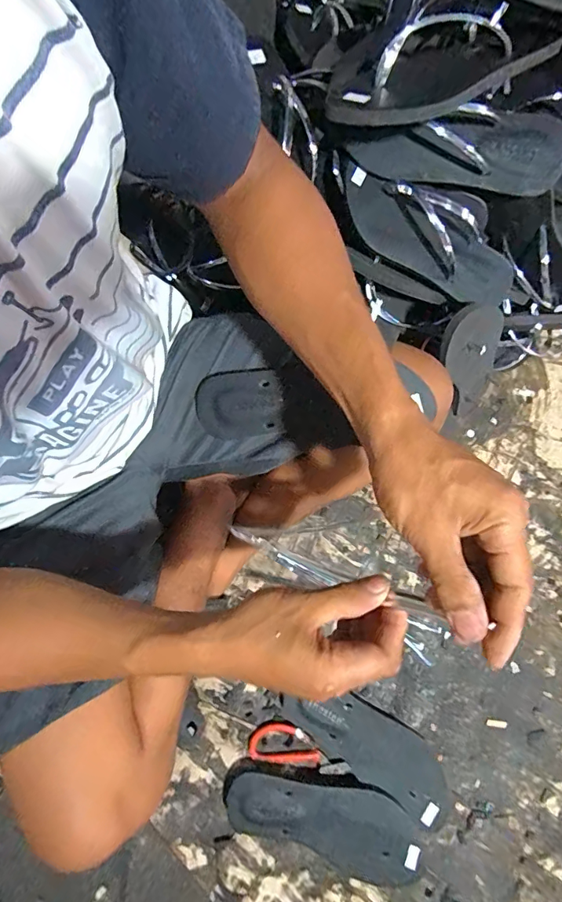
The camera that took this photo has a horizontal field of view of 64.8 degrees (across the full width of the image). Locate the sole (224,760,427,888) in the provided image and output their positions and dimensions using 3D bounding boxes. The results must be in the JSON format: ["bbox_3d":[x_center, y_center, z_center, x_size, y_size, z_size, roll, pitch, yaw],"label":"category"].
[{"bbox_3d":[0.053,0.470,0.563,0.250,0.038,0.091,10,77,1],"label":"sole"}]

